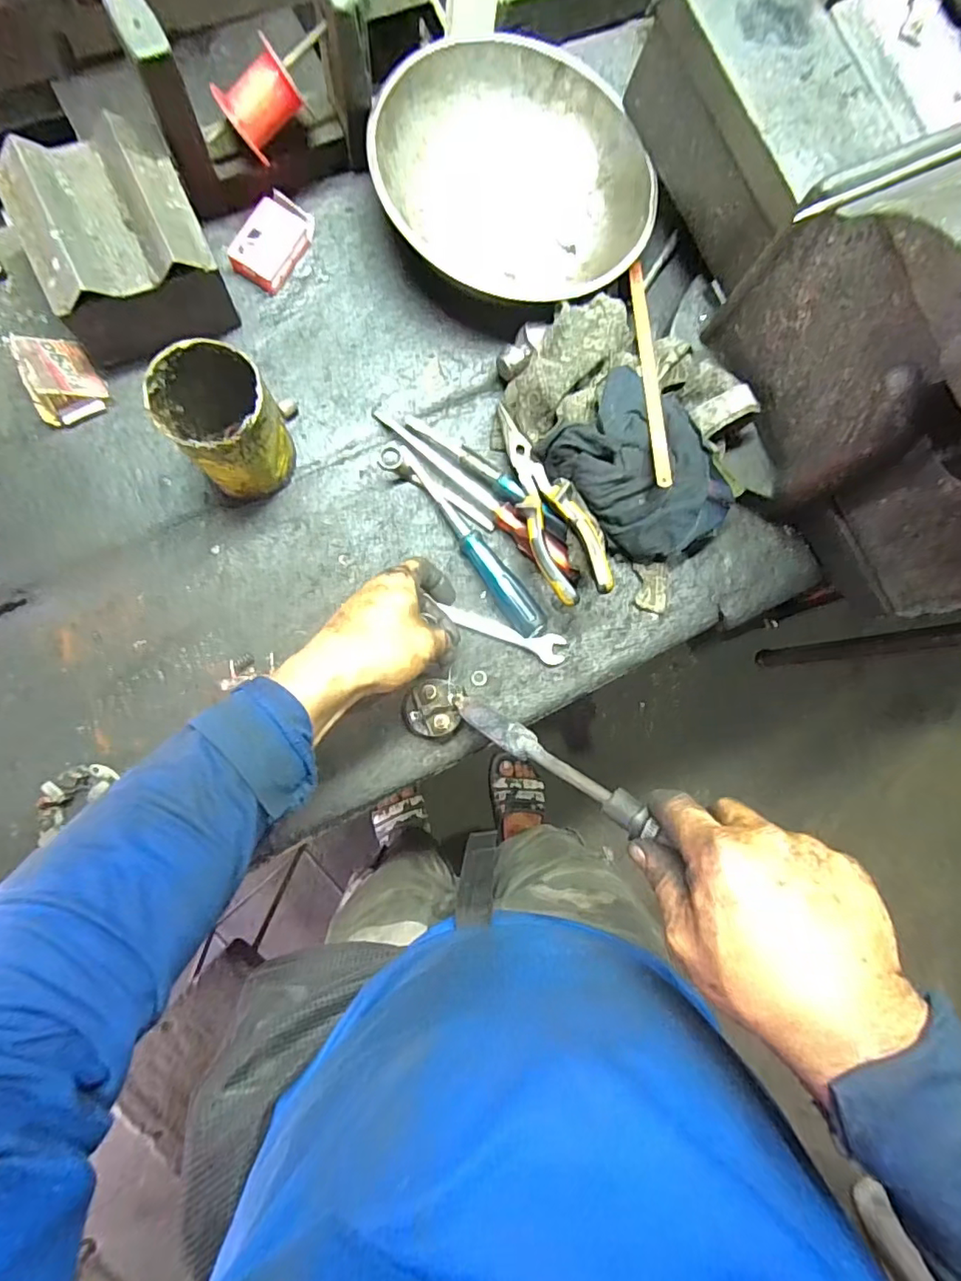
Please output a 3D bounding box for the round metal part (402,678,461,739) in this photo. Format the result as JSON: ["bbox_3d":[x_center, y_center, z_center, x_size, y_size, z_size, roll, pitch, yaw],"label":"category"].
[{"bbox_3d":[-0.042,0.057,0.472,0.046,0.033,0.046,1,84,-7],"label":"round metal part"}]

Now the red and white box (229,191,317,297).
[{"bbox_3d":[-0.181,-0.348,0.484,0.042,0.023,0.074,32,82,-3],"label":"red and white box"}]

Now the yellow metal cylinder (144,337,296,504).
[{"bbox_3d":[-0.190,-0.162,0.425,0.073,0.116,0.074,1,84,-7],"label":"yellow metal cylinder"}]

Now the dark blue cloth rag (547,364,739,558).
[{"bbox_3d":[0.143,-0.143,0.485,0.156,0.065,0.113,45,81,-1],"label":"dark blue cloth rag"}]

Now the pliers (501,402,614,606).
[{"bbox_3d":[0.060,-0.118,0.470,0.060,0.018,0.181,-21,75,-6],"label":"pliers"}]

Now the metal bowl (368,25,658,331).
[{"bbox_3d":[0.029,-0.411,0.503,0.239,0.066,0.232,1,84,-7],"label":"metal bowl"}]

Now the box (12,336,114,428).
[{"bbox_3d":[-0.341,-0.212,0.444,0.053,0.045,0.056,-29,88,-8],"label":"box"}]

